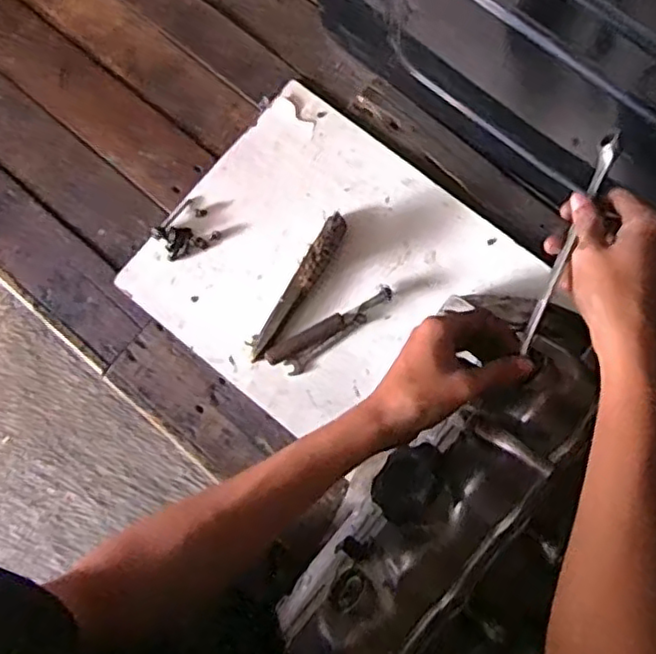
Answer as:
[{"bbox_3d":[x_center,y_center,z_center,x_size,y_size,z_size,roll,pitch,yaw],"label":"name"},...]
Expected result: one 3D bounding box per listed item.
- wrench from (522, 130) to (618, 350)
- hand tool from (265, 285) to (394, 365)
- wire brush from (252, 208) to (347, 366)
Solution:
[{"bbox_3d":[0.175,-0.060,0.473,0.012,0.012,0.168,21,99,3],"label":"wrench"},{"bbox_3d":[0.002,-0.001,0.803,0.172,0.019,0.021,-30,80,-6],"label":"hand tool"},{"bbox_3d":[-0.035,-0.048,0.806,0.028,0.033,0.203,30,80,6],"label":"wire brush"}]

